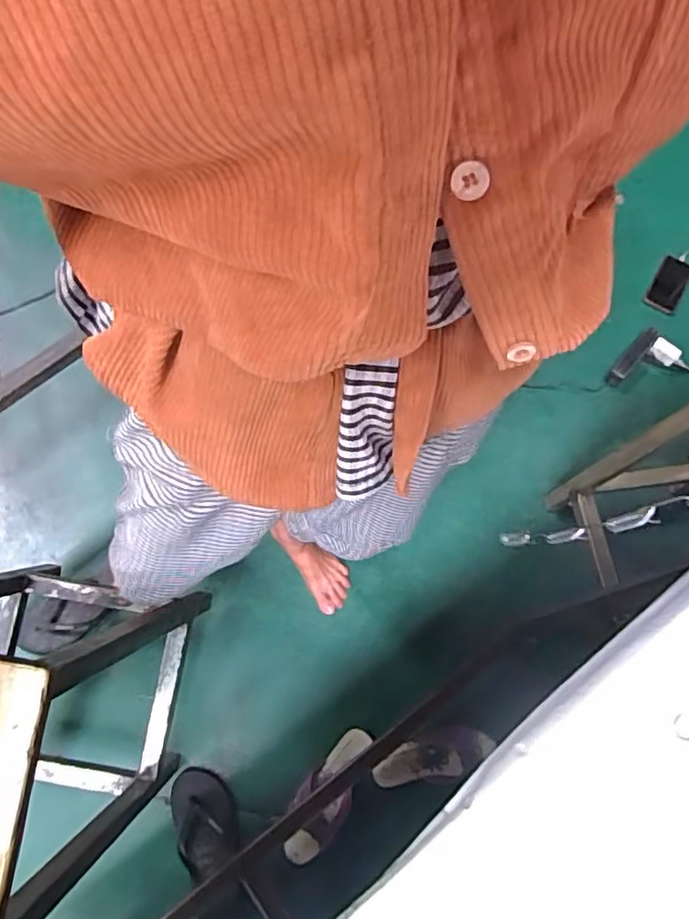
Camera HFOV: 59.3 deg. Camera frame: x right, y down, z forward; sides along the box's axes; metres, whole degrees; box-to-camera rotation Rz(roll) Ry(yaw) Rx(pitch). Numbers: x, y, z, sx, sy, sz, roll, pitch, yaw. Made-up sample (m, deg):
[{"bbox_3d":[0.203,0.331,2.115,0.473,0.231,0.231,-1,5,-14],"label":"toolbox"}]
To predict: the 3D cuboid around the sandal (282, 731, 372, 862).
[{"bbox_3d":[-0.029,0.568,1.032,0.091,0.047,0.222,30,70,9],"label":"sandal"}]

